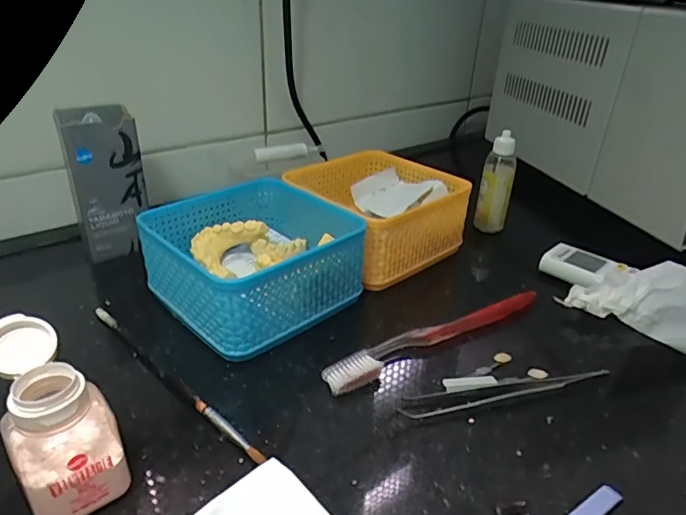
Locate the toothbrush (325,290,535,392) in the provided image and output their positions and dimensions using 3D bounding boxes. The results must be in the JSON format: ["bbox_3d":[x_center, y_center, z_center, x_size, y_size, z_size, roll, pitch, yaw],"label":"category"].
[{"bbox_3d":[0.067,0.053,0.352,0.182,0.013,0.022,-16,35,-29],"label":"toothbrush"}]

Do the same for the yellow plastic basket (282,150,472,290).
[{"bbox_3d":[0.028,-0.041,0.462,0.125,0.067,0.133,-23,39,-37],"label":"yellow plastic basket"}]

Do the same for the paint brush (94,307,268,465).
[{"bbox_3d":[-0.111,0.072,0.312,0.186,0.006,0.009,27,38,34],"label":"paint brush"}]

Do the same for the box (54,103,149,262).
[{"bbox_3d":[-0.204,-0.066,0.432,0.057,0.118,0.052,-15,35,-27],"label":"box"}]

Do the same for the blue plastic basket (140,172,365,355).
[{"bbox_3d":[-0.067,0.000,0.383,0.130,0.063,0.129,-24,40,-38],"label":"blue plastic basket"}]

